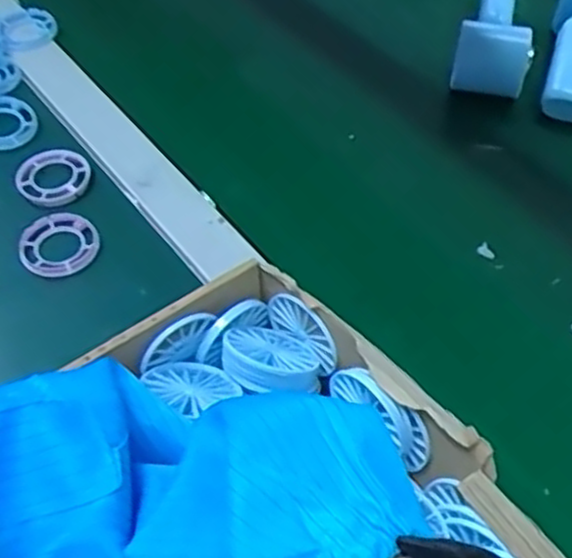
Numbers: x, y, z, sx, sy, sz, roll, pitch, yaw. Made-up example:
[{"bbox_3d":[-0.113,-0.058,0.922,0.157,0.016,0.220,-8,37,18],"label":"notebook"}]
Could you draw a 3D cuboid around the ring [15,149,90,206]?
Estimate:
[{"bbox_3d":[-0.162,-0.072,0.532,0.049,0.006,0.047,0,53,0],"label":"ring"}]

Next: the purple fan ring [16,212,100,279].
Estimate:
[{"bbox_3d":[-0.148,-0.024,0.499,0.049,0.008,0.045,0,53,0],"label":"purple fan ring"}]

